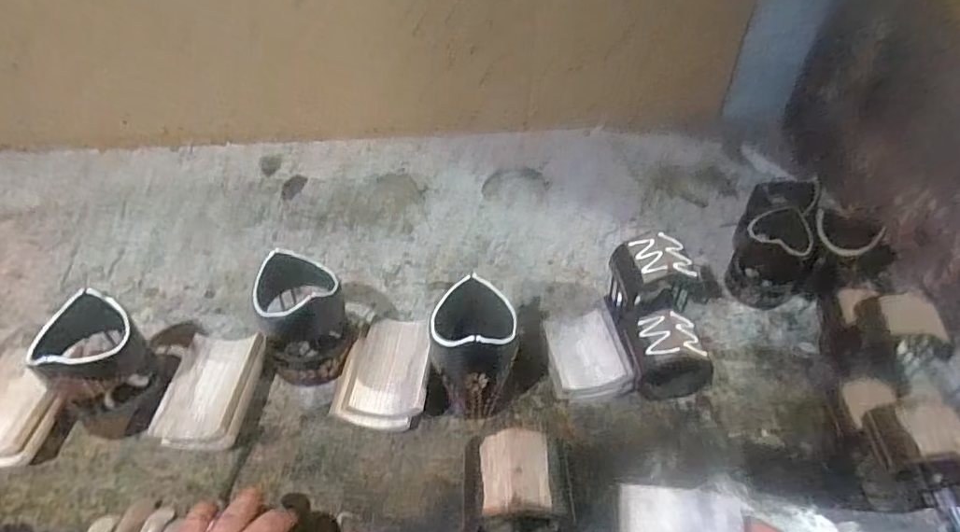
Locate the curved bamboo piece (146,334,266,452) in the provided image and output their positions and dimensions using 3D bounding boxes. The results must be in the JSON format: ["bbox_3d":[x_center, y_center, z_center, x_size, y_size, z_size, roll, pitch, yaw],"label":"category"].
[{"bbox_3d":[-0.261,0.121,0.543,0.085,0.033,0.120,3,45,2],"label":"curved bamboo piece"}]

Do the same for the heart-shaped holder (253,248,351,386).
[{"bbox_3d":[-0.175,0.058,0.554,0.080,0.120,0.070,11,43,11],"label":"heart-shaped holder"}]

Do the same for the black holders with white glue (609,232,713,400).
[{"bbox_3d":[0.180,0.048,0.565,0.088,0.123,0.149,-1,42,-2],"label":"black holders with white glue"}]

